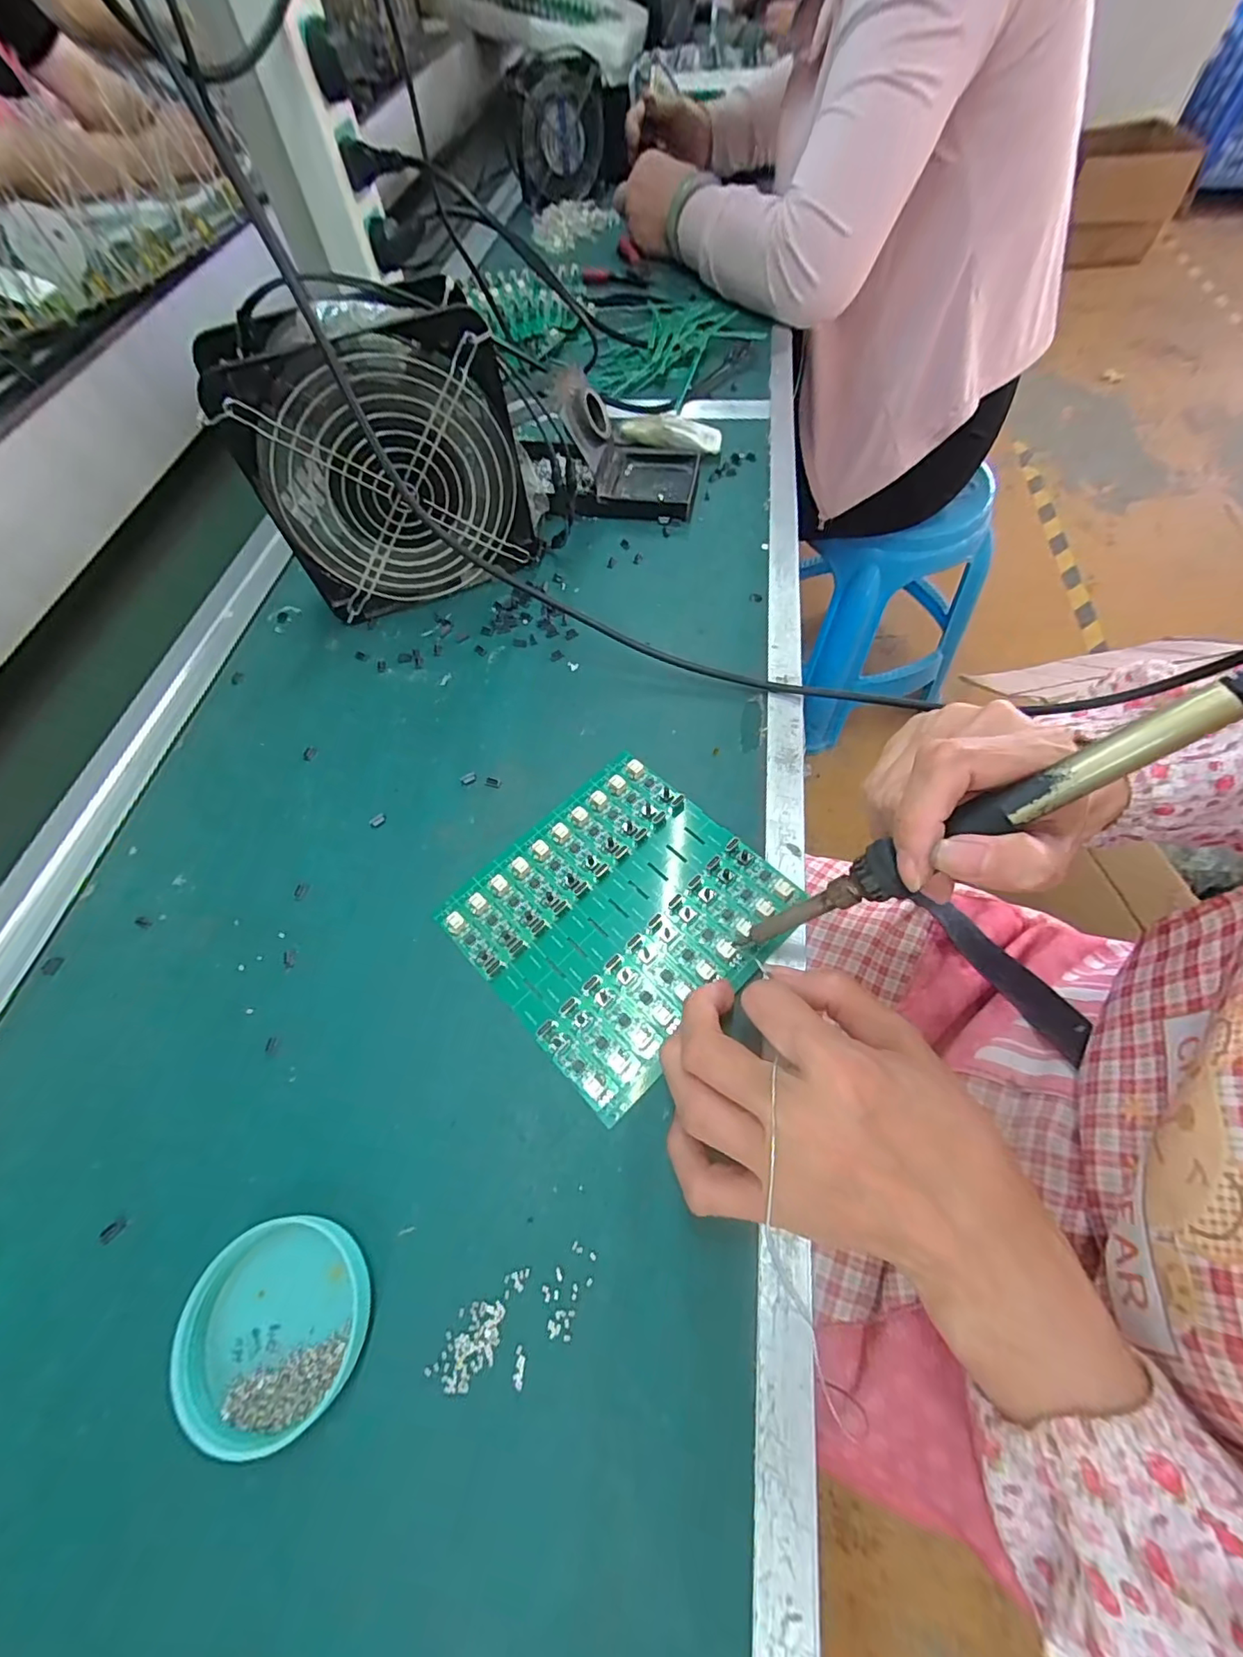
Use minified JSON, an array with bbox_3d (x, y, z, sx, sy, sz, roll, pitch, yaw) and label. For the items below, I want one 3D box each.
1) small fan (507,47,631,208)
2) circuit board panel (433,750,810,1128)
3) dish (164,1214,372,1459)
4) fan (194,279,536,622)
[{"bbox_3d":[-0.066,-0.907,0.722,0.154,0.122,0.045,2,44,3],"label":"small fan"},{"bbox_3d":[-0.002,0.038,0.278,0.140,0.011,0.134,-41,68,-17],"label":"circuit board panel"},{"bbox_3d":[-0.130,0.184,0.205,0.063,0.016,0.063,-1,62,2],"label":"dish"},{"bbox_3d":[-0.142,-0.225,0.347,0.150,0.151,0.062,-23,64,-9],"label":"fan"}]

